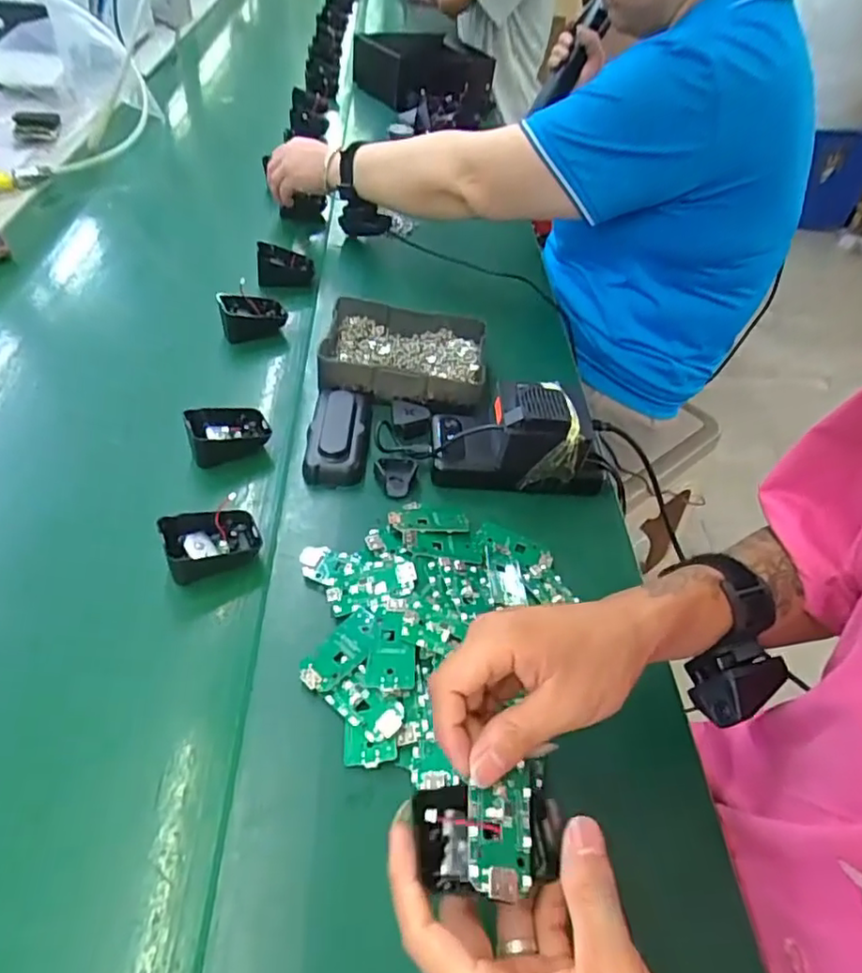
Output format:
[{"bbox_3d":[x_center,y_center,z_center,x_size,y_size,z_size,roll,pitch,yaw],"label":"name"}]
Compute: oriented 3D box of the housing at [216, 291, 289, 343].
[{"bbox_3d":[-0.192,-0.184,0.662,0.068,0.044,0.034,-15,51,-17],"label":"housing"}]

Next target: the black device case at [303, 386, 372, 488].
[{"bbox_3d":[-0.083,-0.052,0.550,0.054,0.024,0.114,1,48,-3],"label":"black device case"}]

